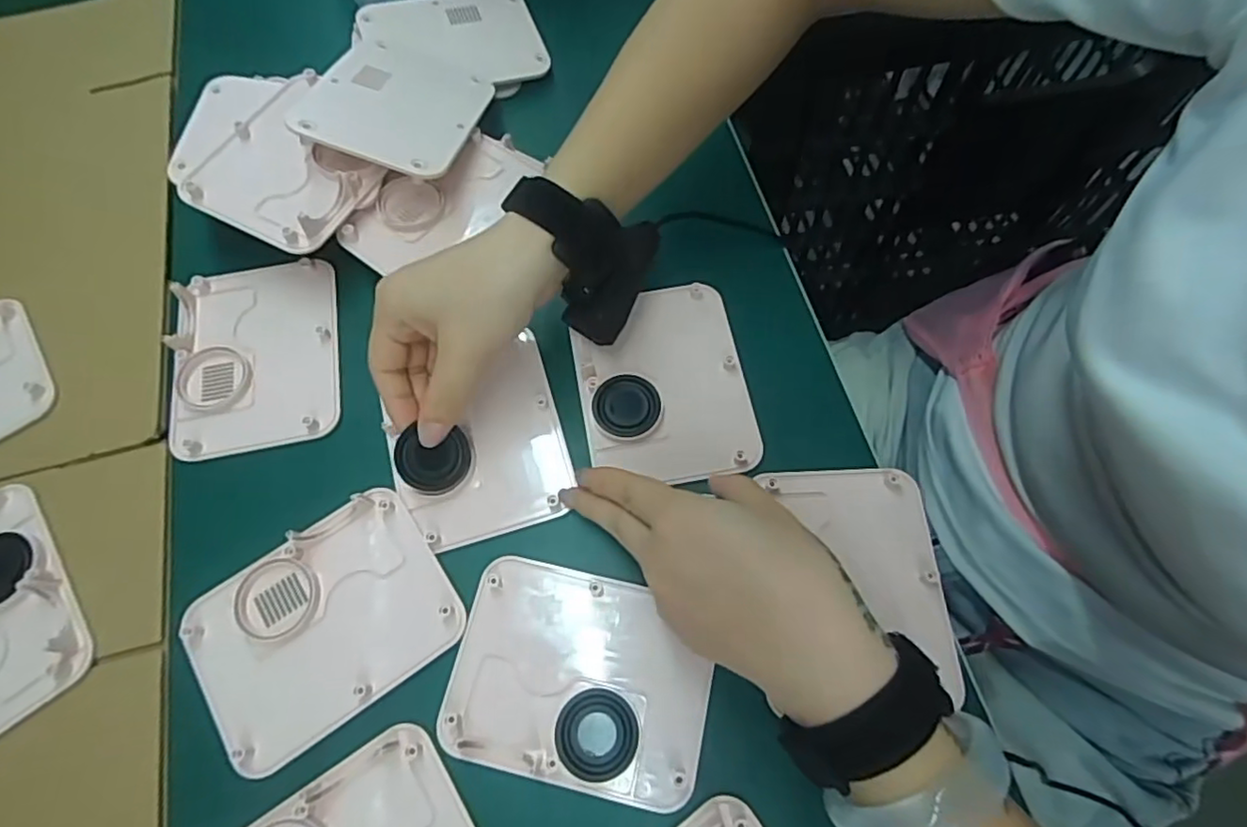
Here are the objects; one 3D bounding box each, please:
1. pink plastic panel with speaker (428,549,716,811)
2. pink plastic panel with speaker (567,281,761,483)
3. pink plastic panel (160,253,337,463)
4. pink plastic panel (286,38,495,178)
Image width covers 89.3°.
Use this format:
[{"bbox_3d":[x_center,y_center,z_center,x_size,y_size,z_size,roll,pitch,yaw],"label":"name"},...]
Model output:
[{"bbox_3d":[-0.021,0.129,0.313,0.123,0.008,0.096,12,68,7],"label":"pink plastic panel with speaker"},{"bbox_3d":[0.023,-0.020,0.376,0.096,0.009,0.122,-10,67,-2],"label":"pink plastic panel with speaker"},{"bbox_3d":[-0.223,-0.038,0.385,0.095,0.010,0.123,-10,67,-2],"label":"pink plastic panel"},{"bbox_3d":[-0.145,-0.201,0.409,0.097,0.007,0.122,17,52,-7],"label":"pink plastic panel"}]

